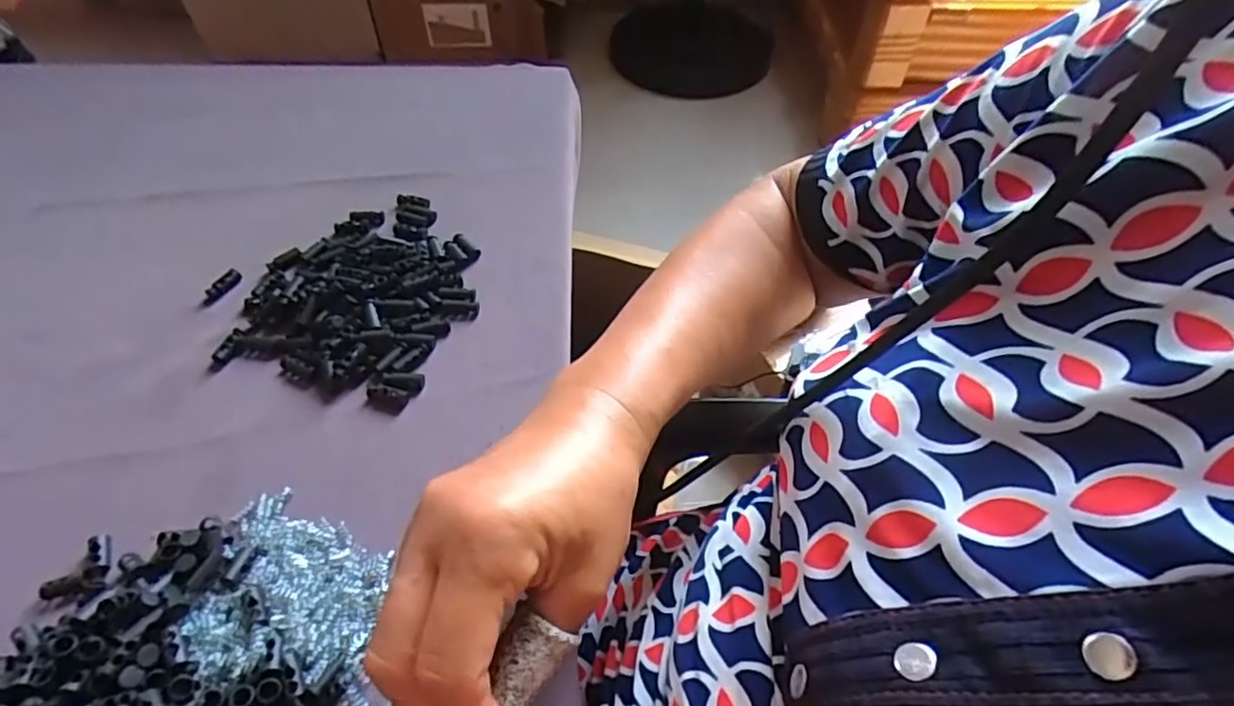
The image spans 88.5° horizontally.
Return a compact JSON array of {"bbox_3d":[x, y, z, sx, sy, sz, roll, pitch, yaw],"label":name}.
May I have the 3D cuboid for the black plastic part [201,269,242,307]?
[{"bbox_3d":[-0.268,-0.045,0.427,0.013,0.004,0.030,32,60,22],"label":"black plastic part"}]

